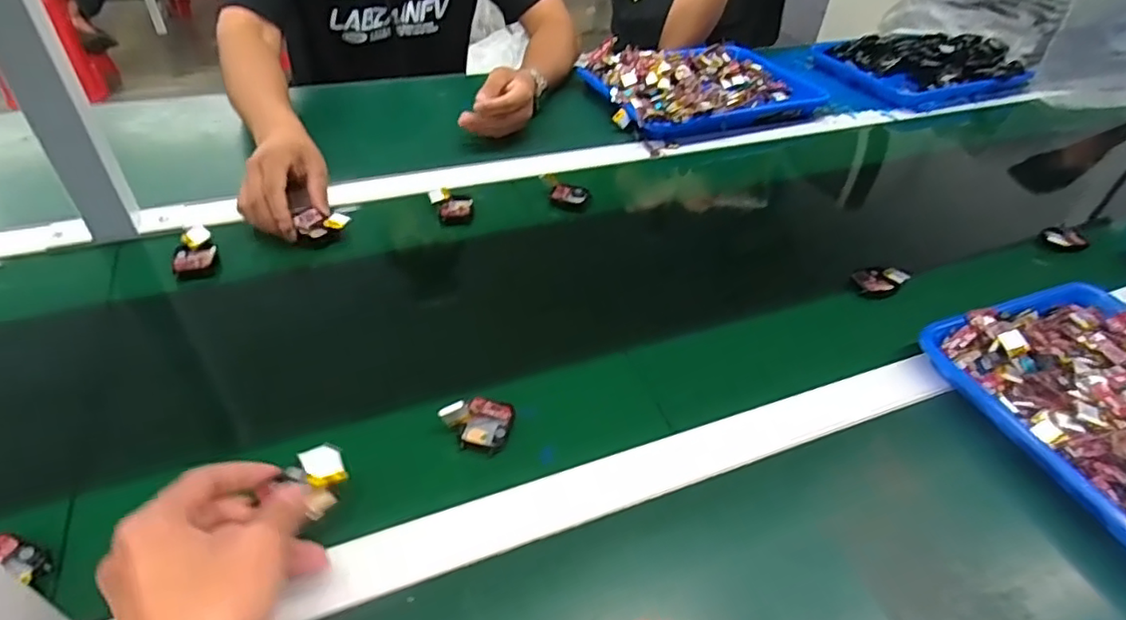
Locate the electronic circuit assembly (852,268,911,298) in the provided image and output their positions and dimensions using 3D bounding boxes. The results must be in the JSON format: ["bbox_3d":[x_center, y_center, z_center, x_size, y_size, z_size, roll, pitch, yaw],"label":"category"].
[{"bbox_3d":[0.333,-0.031,0.630,0.052,0.016,0.034,-3,44,-11],"label":"electronic circuit assembly"}]

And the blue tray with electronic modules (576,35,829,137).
[{"bbox_3d":[0.211,-0.348,0.922,0.342,0.055,0.239,-15,45,-20],"label":"blue tray with electronic modules"}]

